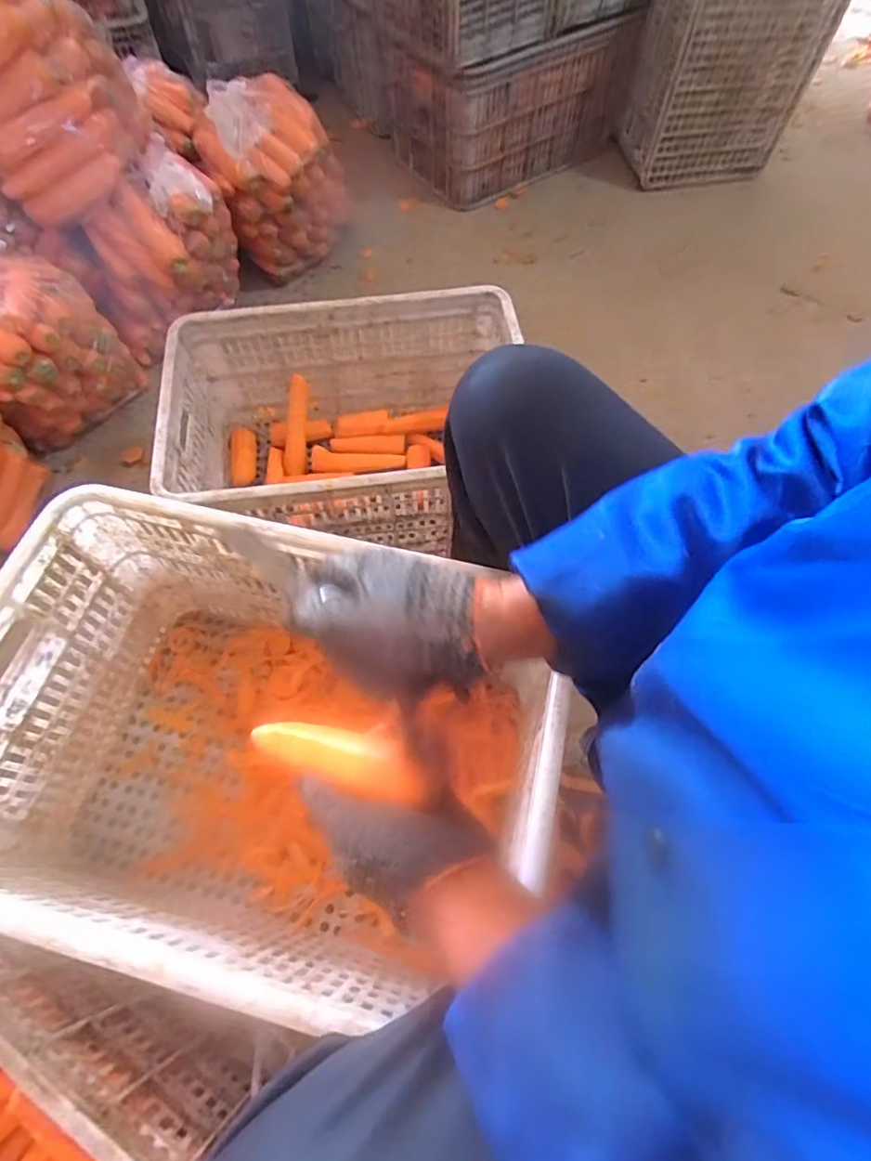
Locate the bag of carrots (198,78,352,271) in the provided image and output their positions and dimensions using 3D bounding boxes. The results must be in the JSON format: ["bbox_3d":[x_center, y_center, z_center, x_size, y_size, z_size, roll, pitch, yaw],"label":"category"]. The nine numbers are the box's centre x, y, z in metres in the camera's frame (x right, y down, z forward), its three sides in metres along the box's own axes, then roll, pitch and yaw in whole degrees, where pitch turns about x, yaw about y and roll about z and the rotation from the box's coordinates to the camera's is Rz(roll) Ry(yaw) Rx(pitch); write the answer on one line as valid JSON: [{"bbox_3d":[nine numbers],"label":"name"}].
[{"bbox_3d":[-0.335,-0.859,1.227,0.287,0.304,0.198,-18,65,-9],"label":"bag of carrots"}]

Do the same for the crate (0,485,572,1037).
[{"bbox_3d":[-0.225,0.191,0.680,0.549,0.321,0.423,14,65,7],"label":"crate"}]

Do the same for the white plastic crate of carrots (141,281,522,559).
[{"bbox_3d":[-0.133,-0.232,0.913,0.506,0.263,0.371,-6,64,-3],"label":"white plastic crate of carrots"}]

